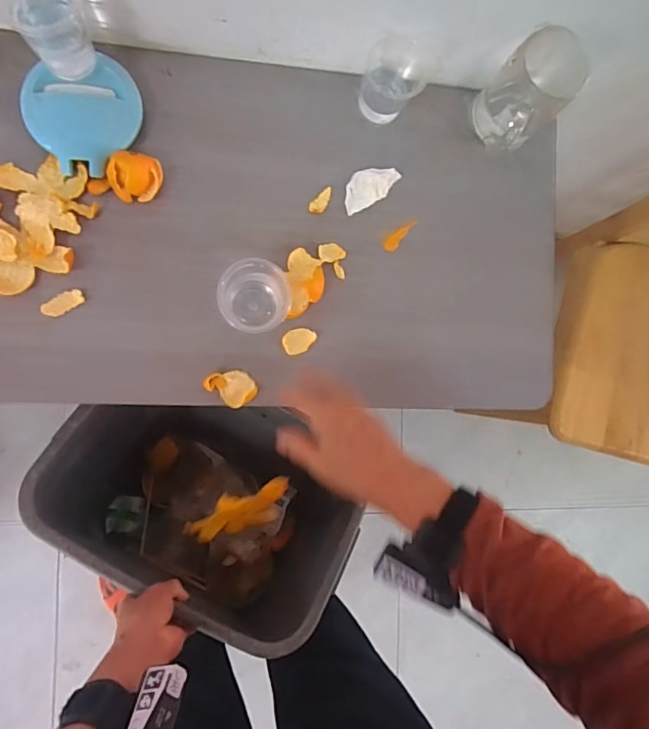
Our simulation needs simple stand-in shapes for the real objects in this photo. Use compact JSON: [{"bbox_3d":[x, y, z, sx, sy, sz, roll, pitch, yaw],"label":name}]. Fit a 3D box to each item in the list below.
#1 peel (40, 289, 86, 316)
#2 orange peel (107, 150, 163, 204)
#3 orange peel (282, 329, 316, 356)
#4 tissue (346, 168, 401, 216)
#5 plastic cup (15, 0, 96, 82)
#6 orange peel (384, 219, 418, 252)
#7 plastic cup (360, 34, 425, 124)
[{"bbox_3d":[-0.286,-0.067,0.519,0.042,0.009,0.019,-32,94,-8],"label":"peel"},{"bbox_3d":[-0.206,-0.204,0.518,0.053,0.031,0.044,-2,89,-9],"label":"orange peel"},{"bbox_3d":[-0.030,-0.029,0.564,0.040,0.005,0.028,-21,92,-9],"label":"orange peel"},{"bbox_3d":[0.056,-0.217,0.577,0.075,0.013,0.040,-30,94,-8],"label":"tissue"},{"bbox_3d":[-0.263,-0.325,0.471,0.053,0.063,0.049,0,89,-9],"label":"plastic cup"},{"bbox_3d":[0.094,-0.164,0.594,0.018,0.004,0.053,39,84,-6],"label":"orange peel"},{"bbox_3d":[0.079,-0.337,0.568,0.070,0.068,0.065,0,89,-9],"label":"plastic cup"}]

